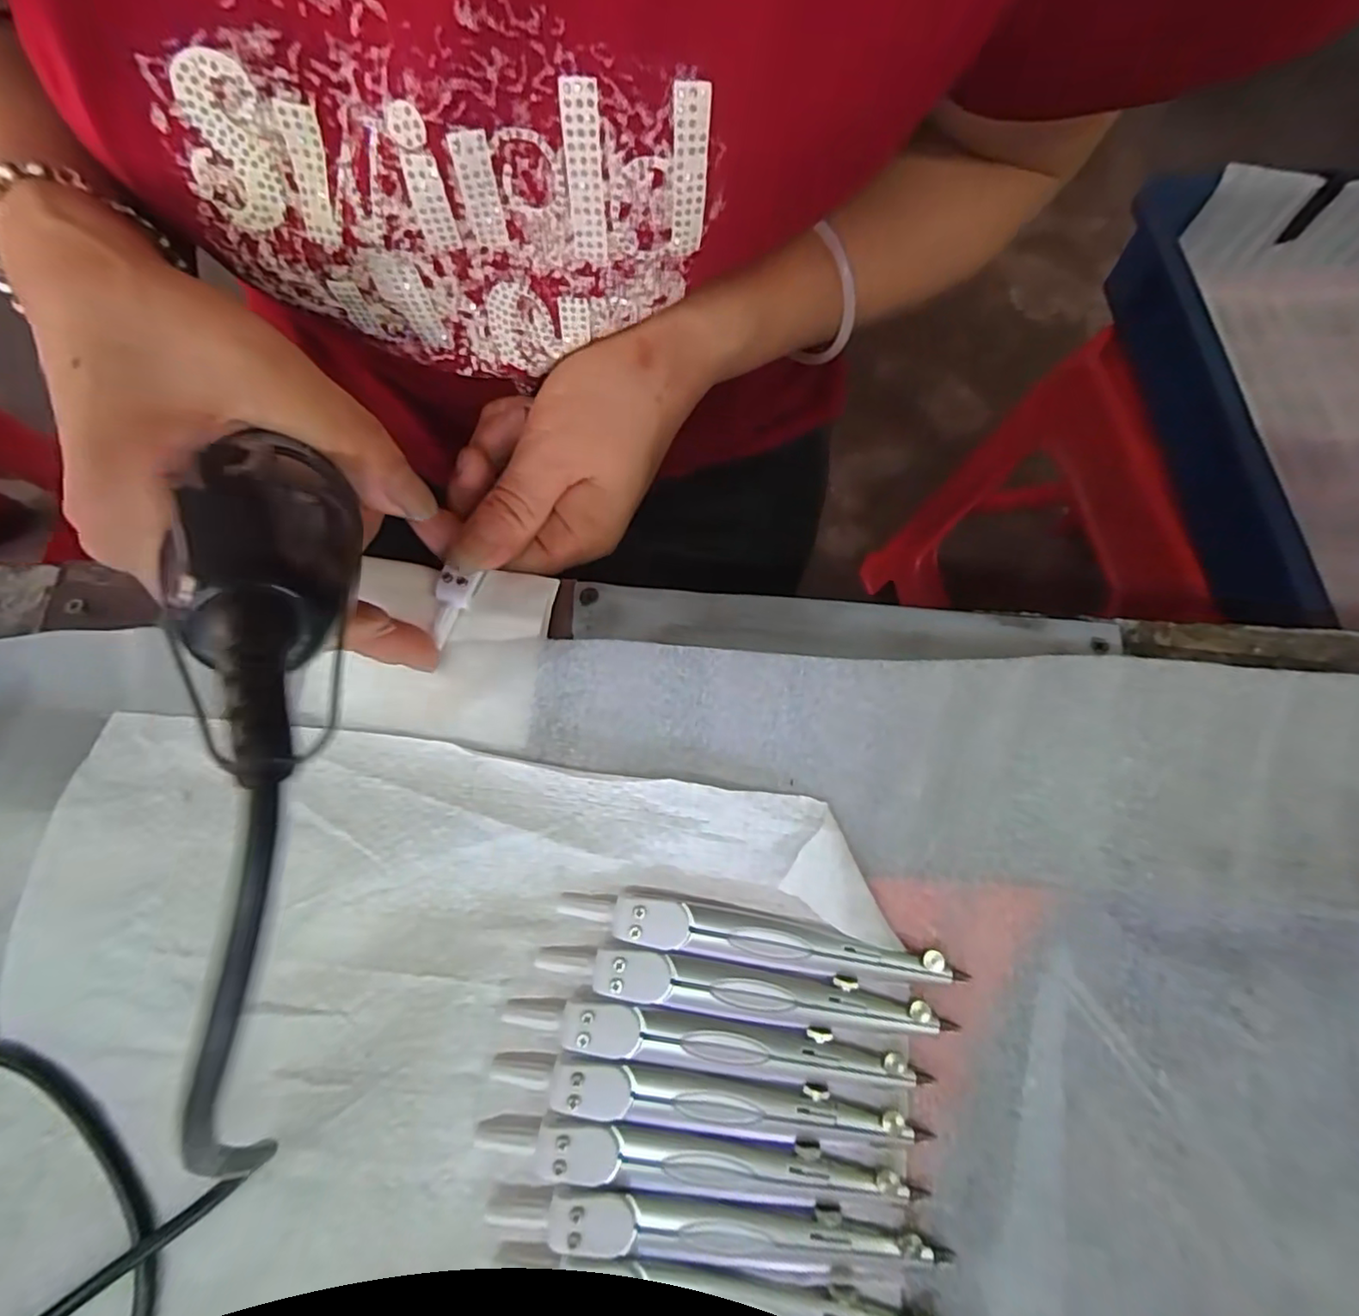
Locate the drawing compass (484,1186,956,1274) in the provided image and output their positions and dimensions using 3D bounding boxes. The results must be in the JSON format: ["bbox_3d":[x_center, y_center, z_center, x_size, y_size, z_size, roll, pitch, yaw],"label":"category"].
[{"bbox_3d":[0.010,0.163,0.176,0.127,0.006,0.015,5,72,1],"label":"drawing compass"}]

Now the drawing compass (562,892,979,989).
[{"bbox_3d":[0.024,0.090,0.198,0.123,0.006,0.015,10,73,3],"label":"drawing compass"}]

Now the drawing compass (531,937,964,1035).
[{"bbox_3d":[0.019,0.103,0.194,0.124,0.006,0.015,9,73,3],"label":"drawing compass"}]

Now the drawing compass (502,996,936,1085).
[{"bbox_3d":[0.010,0.118,0.190,0.126,0.005,0.015,7,72,2],"label":"drawing compass"}]

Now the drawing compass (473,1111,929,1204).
[{"bbox_3d":[0.004,0.147,0.180,0.125,0.005,0.015,6,72,2],"label":"drawing compass"}]

